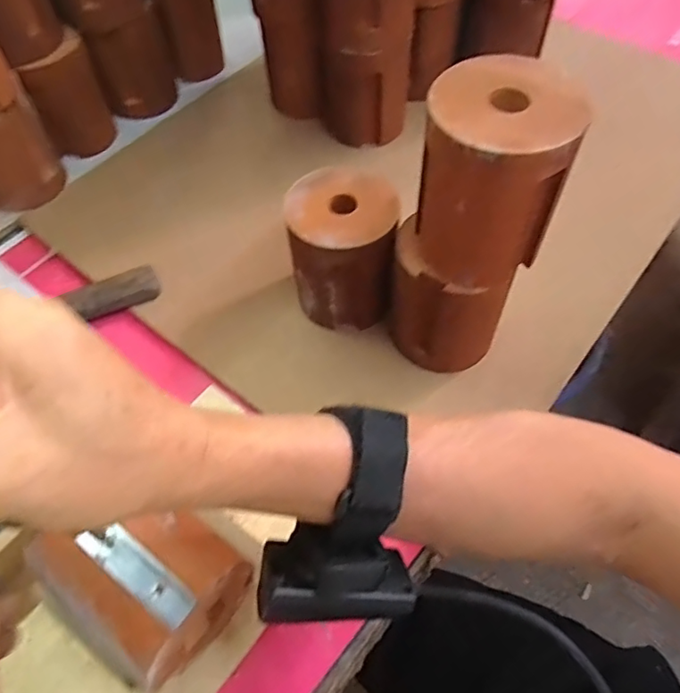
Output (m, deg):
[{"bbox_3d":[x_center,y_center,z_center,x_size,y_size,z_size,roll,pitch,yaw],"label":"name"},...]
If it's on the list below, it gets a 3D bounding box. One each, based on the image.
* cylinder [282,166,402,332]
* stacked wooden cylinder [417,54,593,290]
[{"bbox_3d":[0.003,-0.071,0.420,0.077,0.101,0.076,4,59,3],"label":"cylinder"},{"bbox_3d":[0.084,-0.094,0.314,0.072,0.105,0.067,7,60,4],"label":"stacked wooden cylinder"}]

